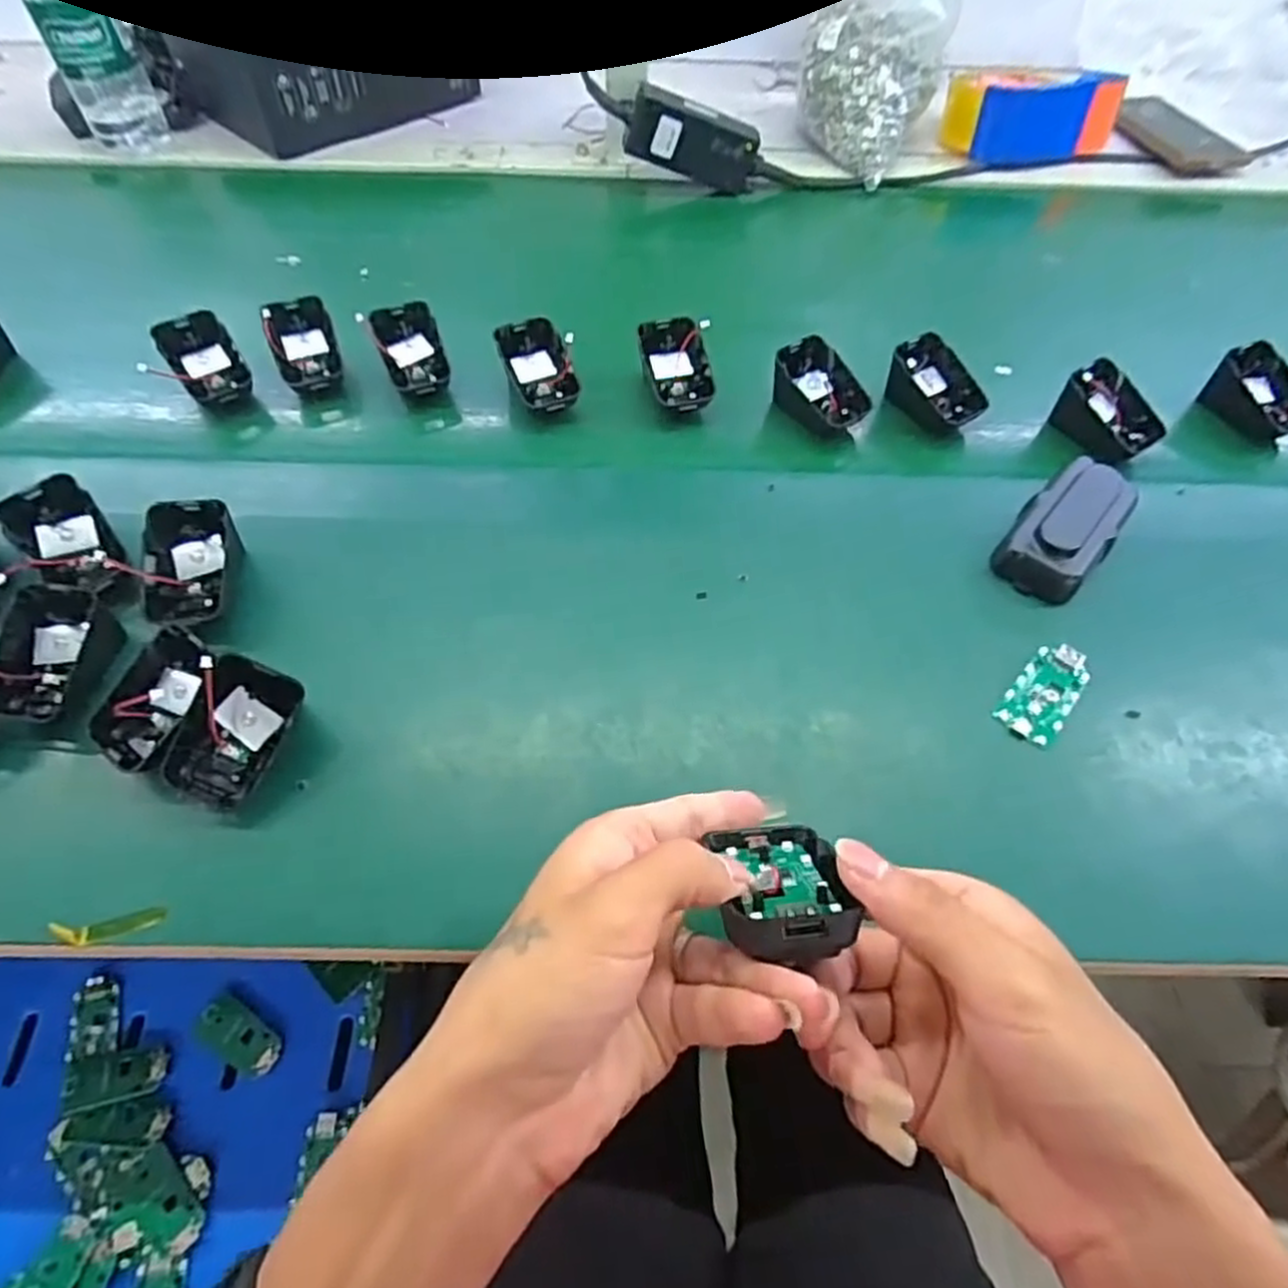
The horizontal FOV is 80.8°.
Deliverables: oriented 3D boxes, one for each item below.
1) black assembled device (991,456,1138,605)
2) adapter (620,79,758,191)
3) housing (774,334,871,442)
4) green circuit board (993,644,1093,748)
[{"bbox_3d":[0.255,-0.071,0.455,0.051,0.023,0.108,39,64,21],"label":"black assembled device"},{"bbox_3d":[0.045,-0.445,0.671,0.118,0.053,0.024,12,56,-14],"label":"adapter"},{"bbox_3d":[0.119,-0.174,0.525,0.046,0.042,0.067,-27,61,-18],"label":"housing"},{"bbox_3d":[0.218,0.026,0.411,0.033,0.006,0.065,38,63,21],"label":"green circuit board"}]

